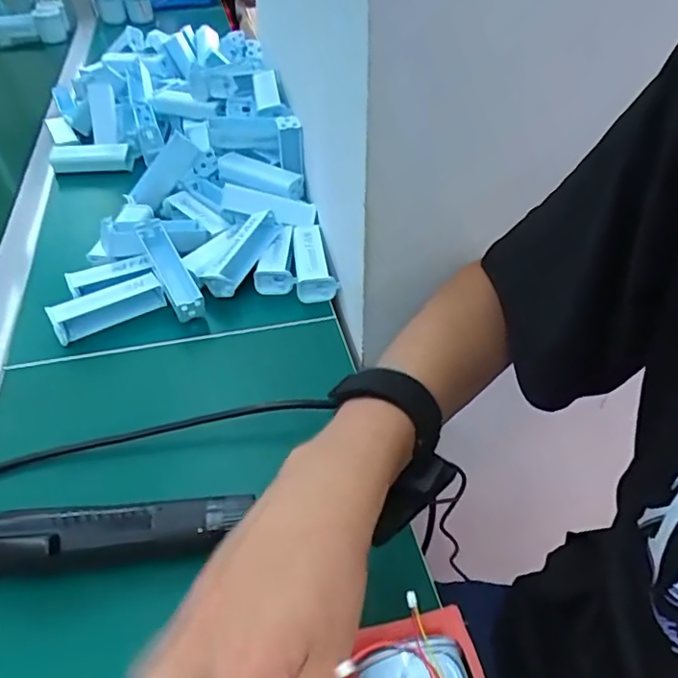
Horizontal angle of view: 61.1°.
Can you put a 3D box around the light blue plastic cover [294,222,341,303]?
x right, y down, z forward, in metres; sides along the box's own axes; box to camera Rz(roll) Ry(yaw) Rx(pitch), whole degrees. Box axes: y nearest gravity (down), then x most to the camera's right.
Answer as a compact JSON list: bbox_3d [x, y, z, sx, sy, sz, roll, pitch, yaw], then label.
[{"bbox_3d":[-0.031,-0.079,0.594,0.041,0.031,0.097,-10,44,-10],"label":"light blue plastic cover"}]

